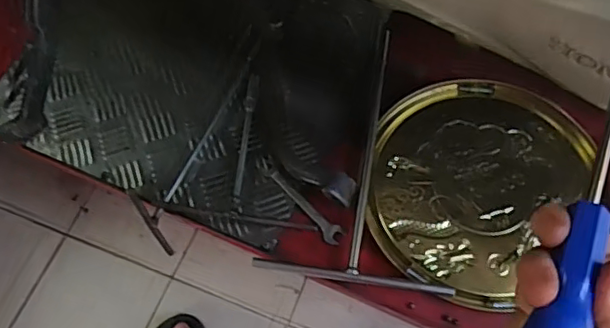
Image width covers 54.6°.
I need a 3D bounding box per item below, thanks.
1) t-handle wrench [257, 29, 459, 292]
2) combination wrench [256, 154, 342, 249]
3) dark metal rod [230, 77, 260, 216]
[{"bbox_3d":[0.071,-0.016,0.652,0.189,0.030,0.302,7,65,6],"label":"t-handle wrench"},{"bbox_3d":[-0.007,0.037,0.642,0.021,0.010,0.129,-39,68,-15],"label":"combination wrench"},{"bbox_3d":[-0.068,-0.026,0.668,0.013,0.012,0.177,3,64,4],"label":"dark metal rod"}]

